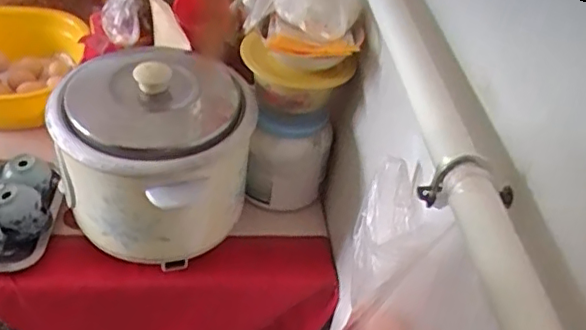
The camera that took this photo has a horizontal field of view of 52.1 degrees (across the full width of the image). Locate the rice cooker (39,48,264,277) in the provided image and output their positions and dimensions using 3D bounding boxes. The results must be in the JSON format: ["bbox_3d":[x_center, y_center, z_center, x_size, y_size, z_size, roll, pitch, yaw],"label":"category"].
[{"bbox_3d":[-0.164,-0.021,0.750,0.213,0.198,0.221,27,47,24],"label":"rice cooker"}]

